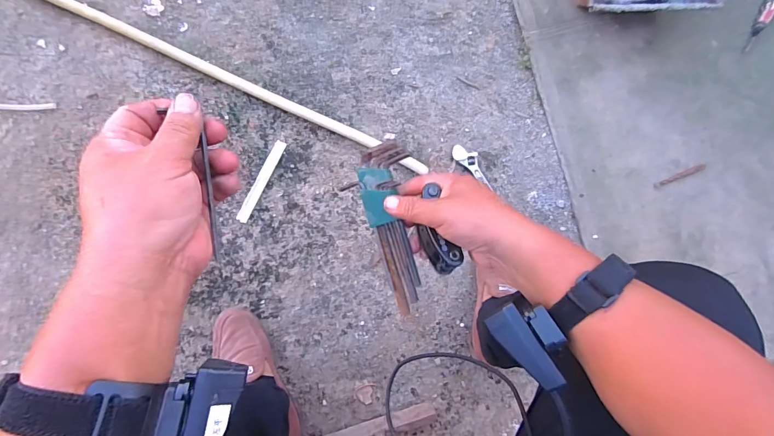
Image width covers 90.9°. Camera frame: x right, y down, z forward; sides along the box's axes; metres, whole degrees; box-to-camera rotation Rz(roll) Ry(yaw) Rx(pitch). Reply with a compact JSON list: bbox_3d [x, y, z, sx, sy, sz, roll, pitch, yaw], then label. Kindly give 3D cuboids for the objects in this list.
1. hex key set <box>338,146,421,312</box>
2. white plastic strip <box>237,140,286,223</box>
[{"bbox_3d":[0.003,0.012,0.401,0.058,0.025,0.176,-13,90,-5],"label":"hex key set"},{"bbox_3d":[-0.243,-0.072,0.740,0.022,0.005,0.172,26,82,-6],"label":"white plastic strip"}]

